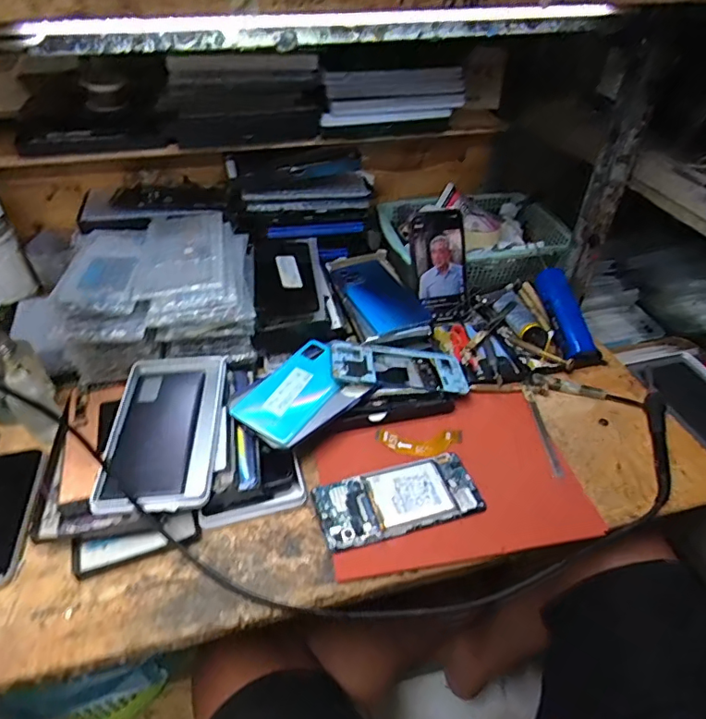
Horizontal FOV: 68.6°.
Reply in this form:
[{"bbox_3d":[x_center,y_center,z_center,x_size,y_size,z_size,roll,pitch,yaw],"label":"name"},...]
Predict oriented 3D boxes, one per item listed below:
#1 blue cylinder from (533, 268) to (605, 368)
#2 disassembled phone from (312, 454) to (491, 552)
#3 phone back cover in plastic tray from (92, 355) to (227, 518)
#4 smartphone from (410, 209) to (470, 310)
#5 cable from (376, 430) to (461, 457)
[{"bbox_3d":[0.280,-0.058,0.678,0.043,0.043,0.145,-9,64,-11],"label":"blue cylinder"},{"bbox_3d":[0.044,0.134,0.500,0.154,0.009,0.072,-11,43,-14],"label":"disassembled phone"},{"bbox_3d":[-0.187,0.068,0.520,0.104,0.014,0.188,-2,43,-6],"label":"phone back cover in plastic tray"},{"bbox_3d":[0.120,-0.134,0.705,0.072,0.129,0.014,-10,15,-7],"label":"smartphone"},{"bbox_3d":[0.072,0.090,0.559,0.092,0.011,0.028,0,41,-1],"label":"cable"}]

